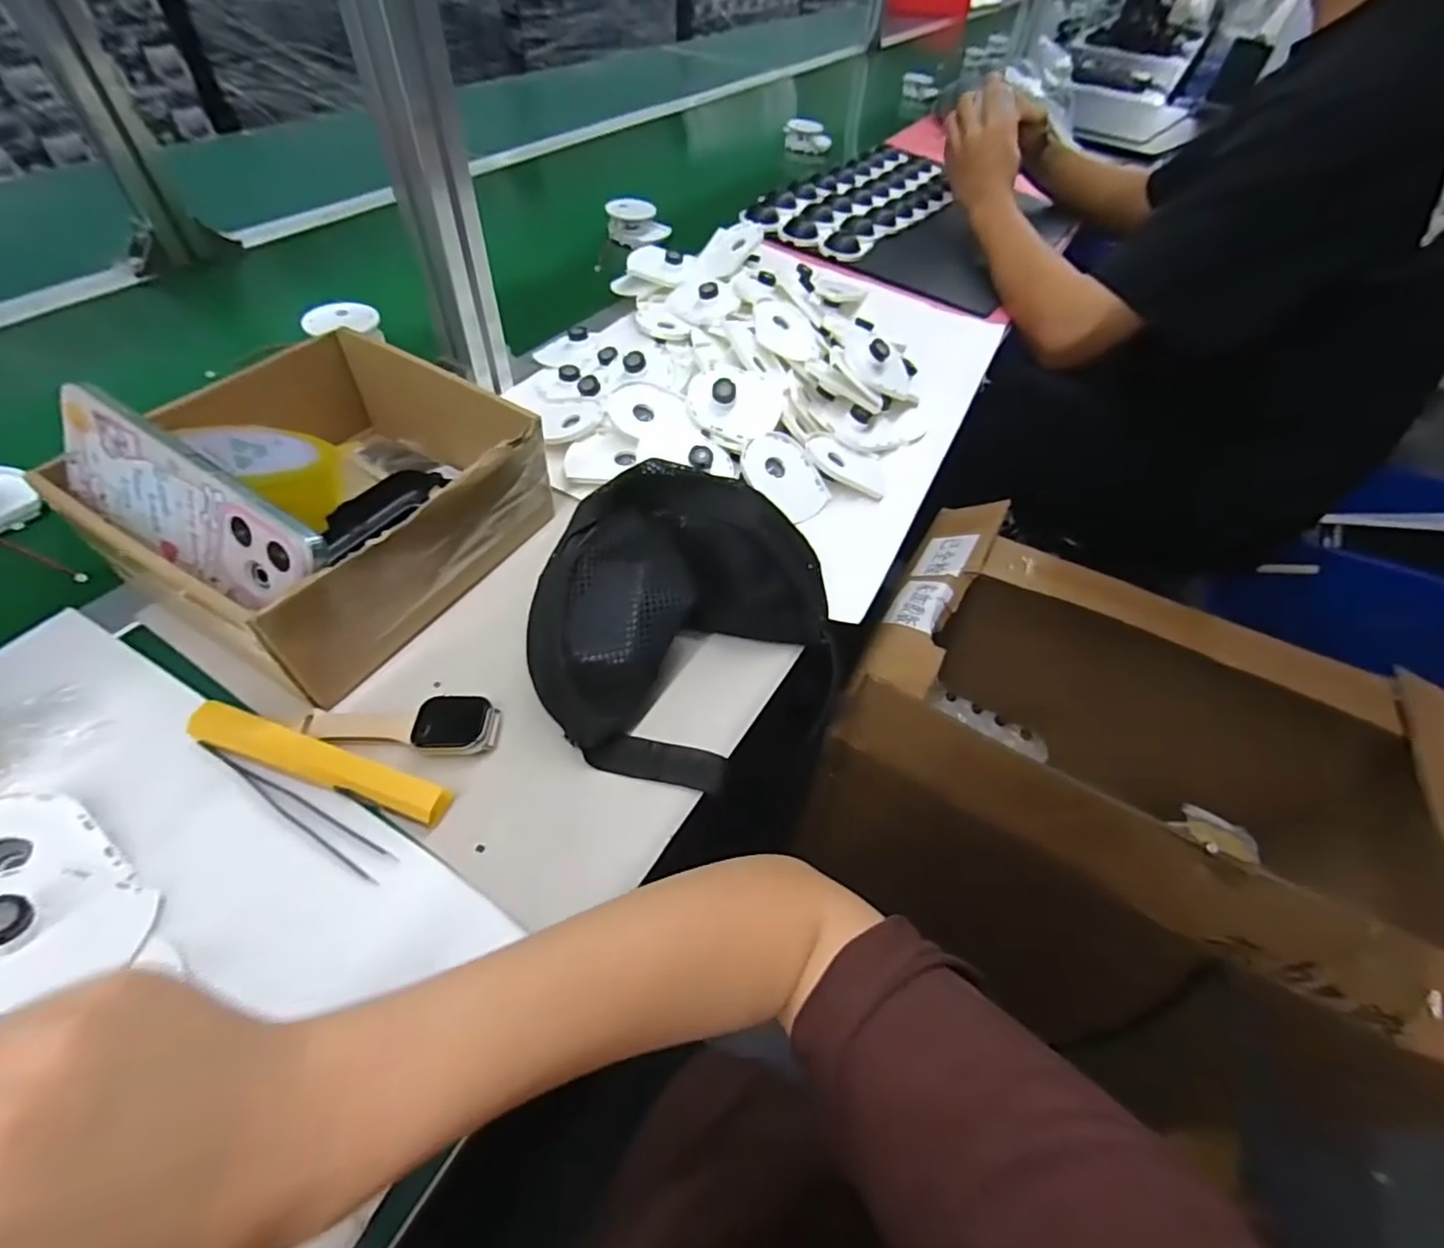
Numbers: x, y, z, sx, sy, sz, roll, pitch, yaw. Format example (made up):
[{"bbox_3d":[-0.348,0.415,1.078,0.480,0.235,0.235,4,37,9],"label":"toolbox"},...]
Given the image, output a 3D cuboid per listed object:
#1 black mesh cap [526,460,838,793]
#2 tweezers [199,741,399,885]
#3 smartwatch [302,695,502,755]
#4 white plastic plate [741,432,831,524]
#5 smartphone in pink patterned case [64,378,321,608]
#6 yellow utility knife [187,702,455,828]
[{"bbox_3d":[-0.016,-0.009,0.363,0.193,0.087,0.173,-9,54,-12],"label":"black mesh cap"},{"bbox_3d":[-0.223,0.095,0.315,0.123,0.015,0.015,22,53,15],"label":"tweezers"},{"bbox_3d":[-0.179,0.058,0.346,0.101,0.012,0.035,-1,52,-6],"label":"smartwatch"},{"bbox_3d":[0.050,-0.117,0.487,0.055,0.006,0.074,-38,91,-20],"label":"white plastic plate"},{"bbox_3d":[-0.280,-0.058,0.321,0.165,0.068,0.011,33,25,7],"label":"smartphone in pink patterned case"},{"bbox_3d":[-0.212,0.073,0.324,0.144,0.022,0.019,16,53,7],"label":"yellow utility knife"}]

